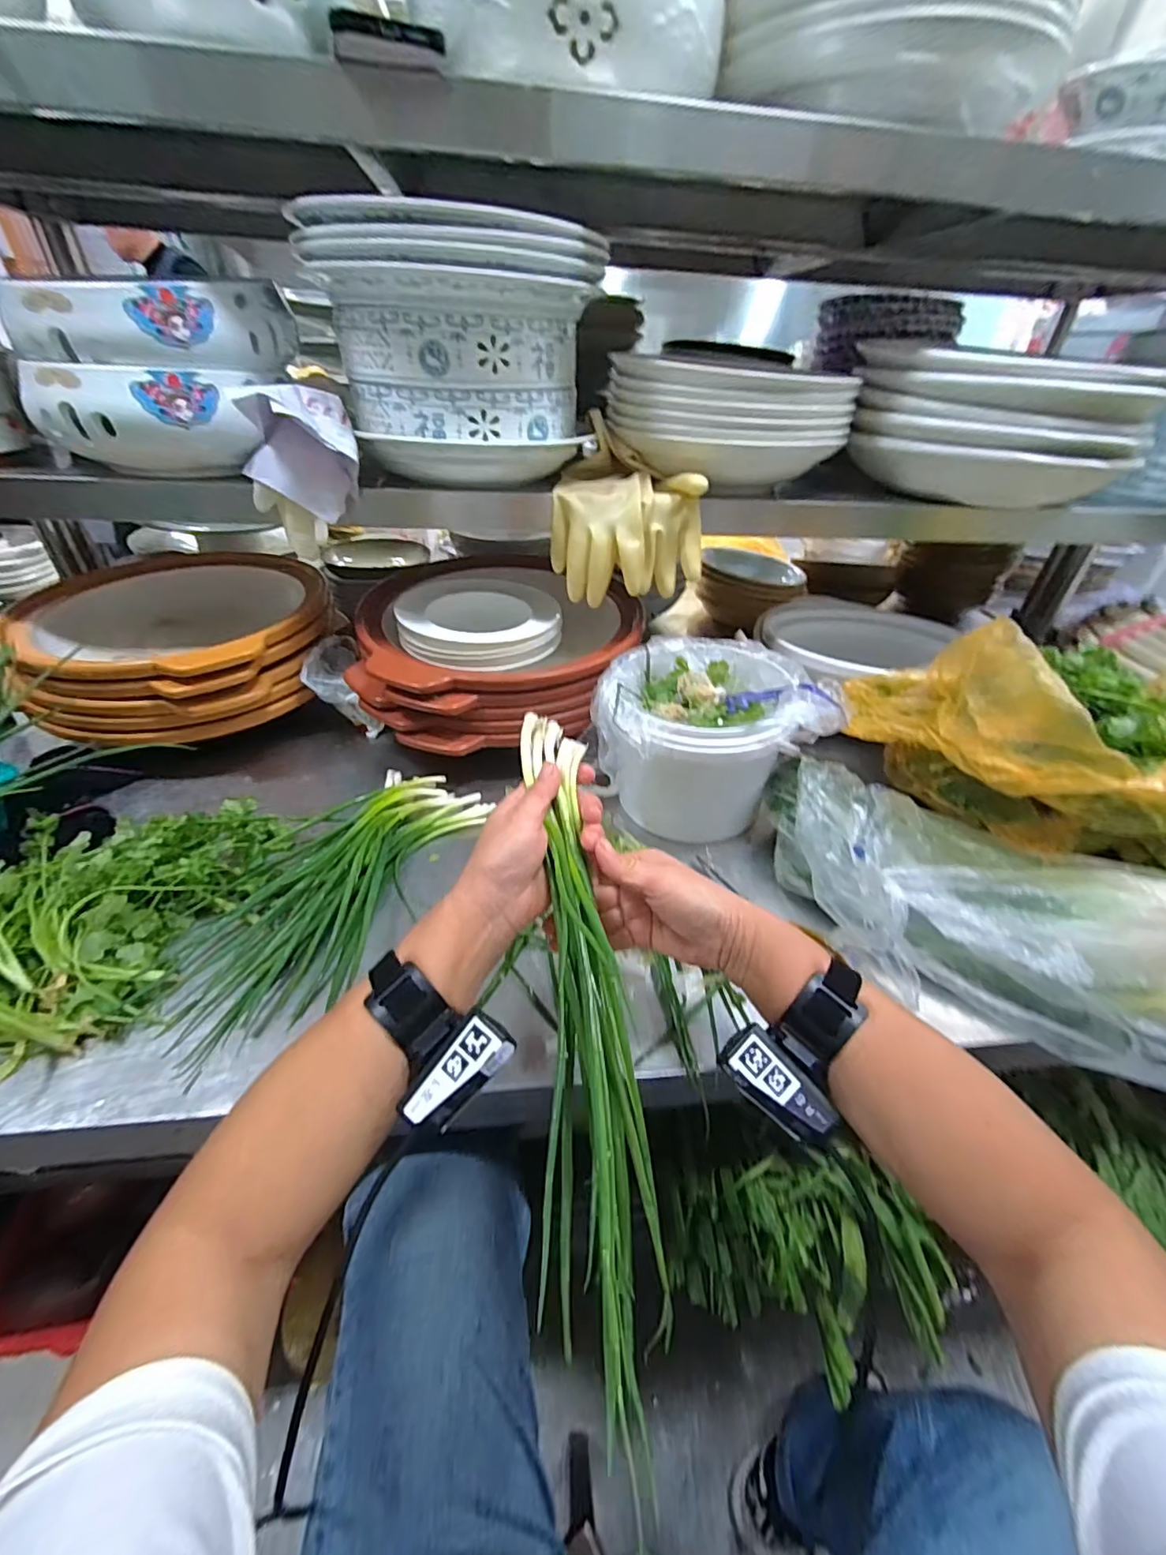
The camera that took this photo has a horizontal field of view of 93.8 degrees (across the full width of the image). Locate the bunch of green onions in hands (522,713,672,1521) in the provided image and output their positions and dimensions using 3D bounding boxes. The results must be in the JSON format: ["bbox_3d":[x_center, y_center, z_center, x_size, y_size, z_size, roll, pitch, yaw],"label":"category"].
[{"bbox_3d":[-0.004,0.134,0.345,0.057,0.056,0.397,-4,61,-7],"label":"bunch of green onions in hands"}]

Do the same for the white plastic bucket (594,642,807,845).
[{"bbox_3d":[0.125,-0.041,0.632,0.195,0.167,0.199,1,37,-1],"label":"white plastic bucket"}]

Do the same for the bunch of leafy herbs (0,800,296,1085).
[{"bbox_3d":[-0.416,0.103,0.487,0.187,0.066,0.277,10,38,10],"label":"bunch of leafy herbs"}]

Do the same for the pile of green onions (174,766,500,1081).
[{"bbox_3d":[-0.243,0.101,0.538,0.151,0.039,0.354,15,39,16],"label":"pile of green onions"}]

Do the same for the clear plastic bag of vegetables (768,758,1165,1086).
[{"bbox_3d":[0.380,0.091,0.464,0.283,0.132,0.442,-19,42,-25],"label":"clear plastic bag of vegetables"}]

